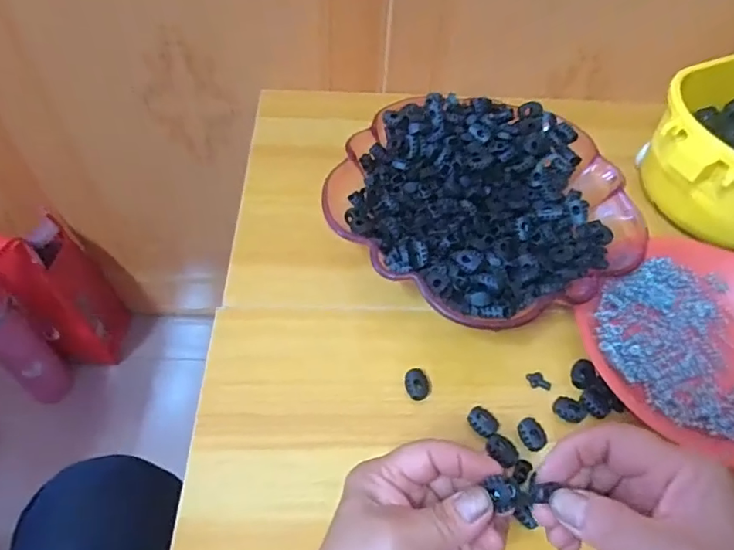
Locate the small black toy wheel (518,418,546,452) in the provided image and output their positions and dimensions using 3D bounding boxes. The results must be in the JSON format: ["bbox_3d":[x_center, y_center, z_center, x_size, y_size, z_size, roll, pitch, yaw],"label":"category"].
[{"bbox_3d":[0.115,0.111,0.366,0.017,0.005,0.023,-2,53,-4],"label":"small black toy wheel"}]

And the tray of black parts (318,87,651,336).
[{"bbox_3d":[0.100,-0.059,0.458,0.239,0.060,0.238,34,59,21],"label":"tray of black parts"}]

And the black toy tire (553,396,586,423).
[{"bbox_3d":[0.146,0.097,0.380,0.017,0.008,0.022,-31,60,-23],"label":"black toy tire"}]

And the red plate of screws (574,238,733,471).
[{"bbox_3d":[0.270,0.057,0.409,0.198,0.028,0.176,-34,62,-25],"label":"red plate of screws"}]

